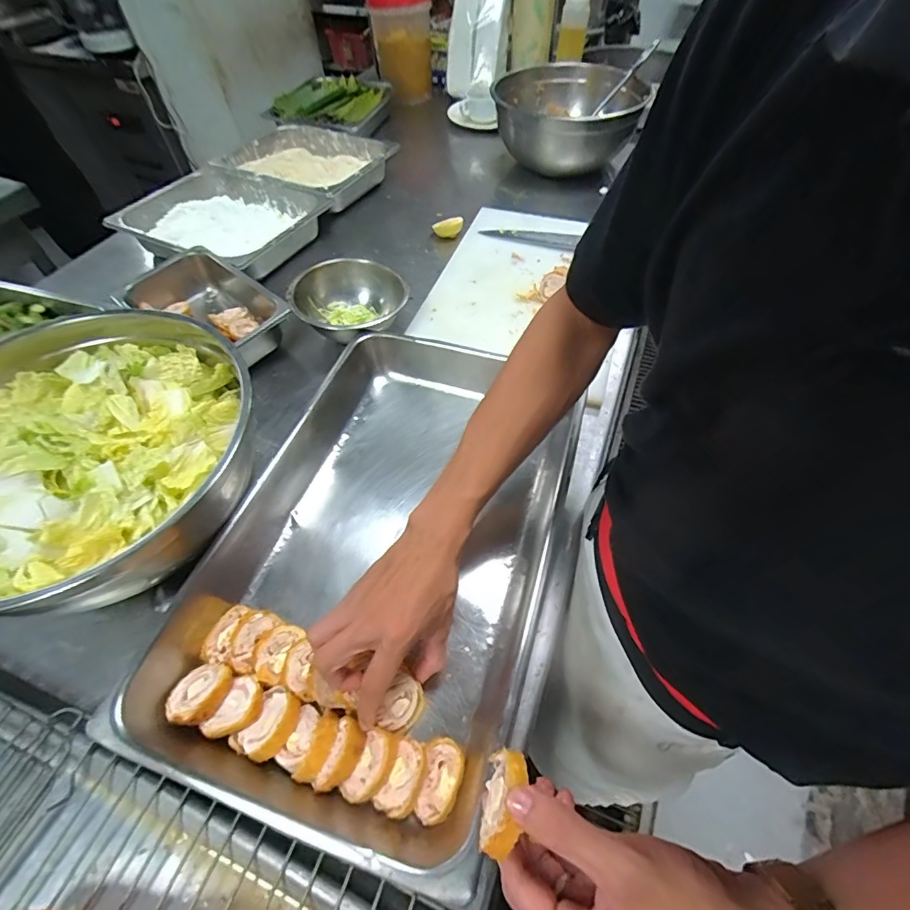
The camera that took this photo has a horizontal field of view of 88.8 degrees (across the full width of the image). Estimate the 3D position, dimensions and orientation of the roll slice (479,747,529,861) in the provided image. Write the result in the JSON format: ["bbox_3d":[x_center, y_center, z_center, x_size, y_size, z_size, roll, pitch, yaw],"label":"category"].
[{"bbox_3d":[0.030,0.214,0.290,0.021,0.048,0.054,10,55,8],"label":"roll slice"}]

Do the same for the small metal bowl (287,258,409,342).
[{"bbox_3d":[-0.155,-0.220,0.696,0.155,0.064,0.156,0,54,0],"label":"small metal bowl"}]

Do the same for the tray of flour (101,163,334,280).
[{"bbox_3d":[-0.418,-0.424,0.877,0.332,0.089,0.254,24,58,17],"label":"tray of flour"}]

